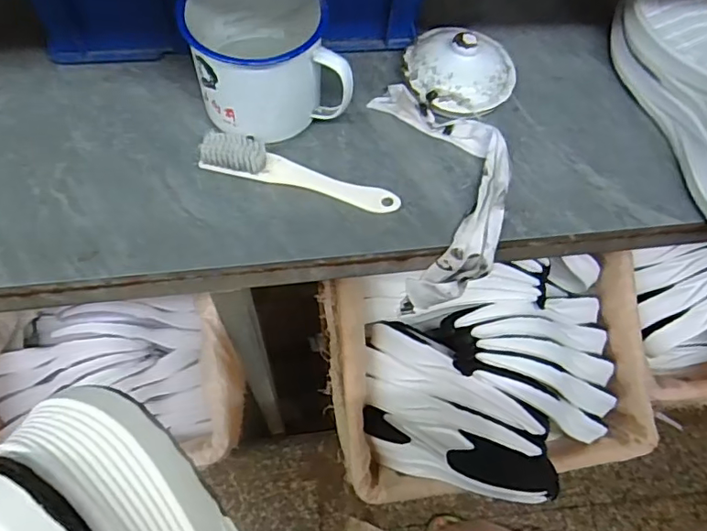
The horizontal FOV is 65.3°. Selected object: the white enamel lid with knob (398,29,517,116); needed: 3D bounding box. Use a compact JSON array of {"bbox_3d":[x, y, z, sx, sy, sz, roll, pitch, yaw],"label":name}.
[{"bbox_3d":[0.093,-0.175,0.489,0.097,0.050,0.089,2,61,-3],"label":"white enamel lid with knob"}]

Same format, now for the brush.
[{"bbox_3d":[-0.042,-0.075,0.440,0.161,0.026,0.031,14,61,3],"label":"brush"}]

